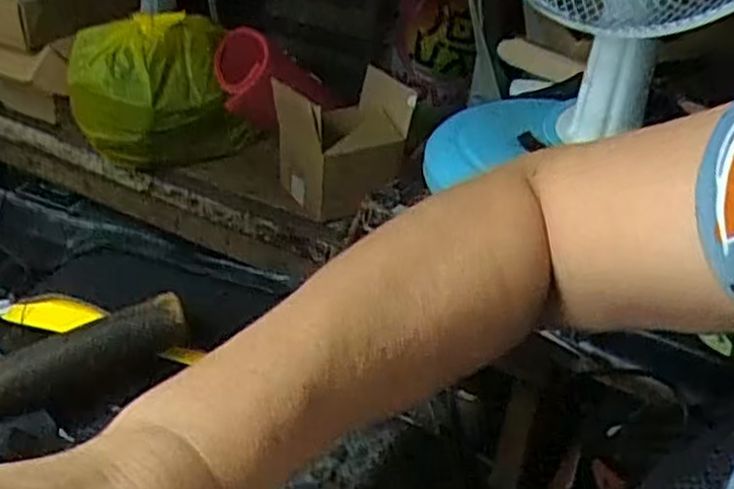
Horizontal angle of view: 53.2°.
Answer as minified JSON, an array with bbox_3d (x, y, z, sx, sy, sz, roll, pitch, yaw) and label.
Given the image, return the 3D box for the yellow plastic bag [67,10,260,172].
[{"bbox_3d":[-0.319,-0.241,1.126,0.248,0.212,0.201,-10,35,-20],"label":"yellow plastic bag"}]

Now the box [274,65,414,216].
[{"bbox_3d":[-0.034,-0.137,1.033,0.170,0.185,0.125,-9,35,-19],"label":"box"}]

